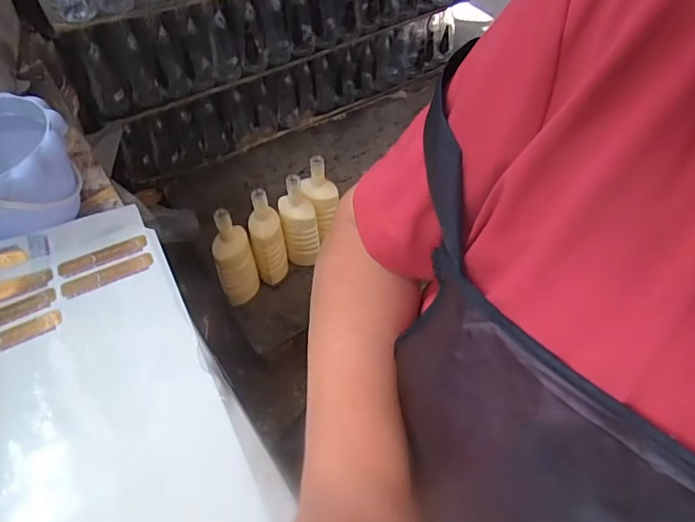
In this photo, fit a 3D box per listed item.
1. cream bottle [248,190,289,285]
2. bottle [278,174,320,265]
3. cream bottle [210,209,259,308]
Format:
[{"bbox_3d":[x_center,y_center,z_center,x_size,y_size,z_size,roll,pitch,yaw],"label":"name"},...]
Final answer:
[{"bbox_3d":[-0.177,-0.039,1.025,0.071,0.258,0.079,-11,54,-10],"label":"cream bottle"},{"bbox_3d":[-0.110,-0.086,1.037,0.081,0.229,0.080,-9,54,-8],"label":"bottle"},{"bbox_3d":[-0.244,-0.005,0.989,0.080,0.237,0.070,-15,55,-13],"label":"cream bottle"}]

